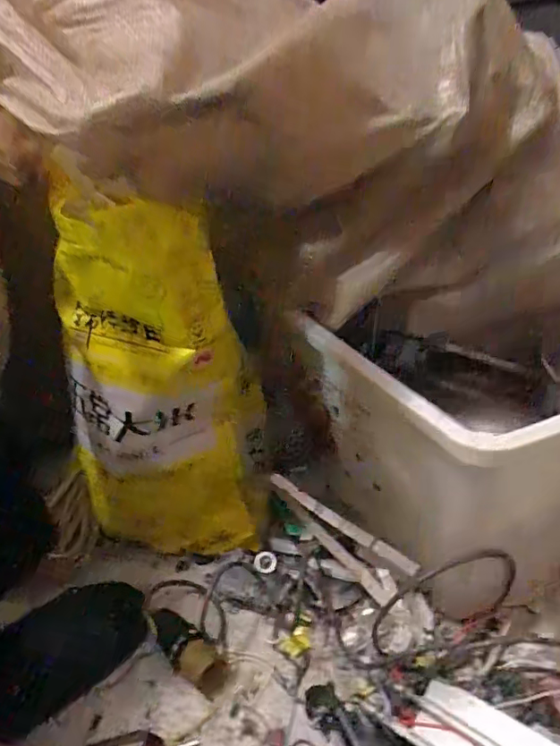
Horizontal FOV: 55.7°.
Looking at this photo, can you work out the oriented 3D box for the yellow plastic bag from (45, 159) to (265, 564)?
[{"bbox_3d":[-0.146,0.042,0.605,0.205,0.457,0.133,17,47,25],"label":"yellow plastic bag"}]

